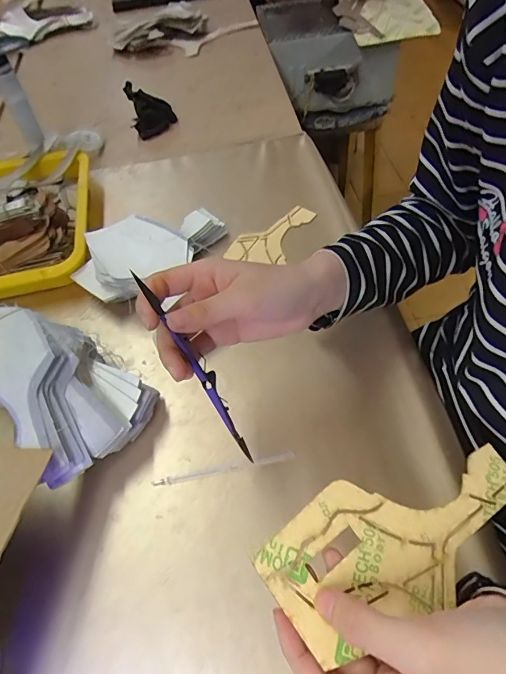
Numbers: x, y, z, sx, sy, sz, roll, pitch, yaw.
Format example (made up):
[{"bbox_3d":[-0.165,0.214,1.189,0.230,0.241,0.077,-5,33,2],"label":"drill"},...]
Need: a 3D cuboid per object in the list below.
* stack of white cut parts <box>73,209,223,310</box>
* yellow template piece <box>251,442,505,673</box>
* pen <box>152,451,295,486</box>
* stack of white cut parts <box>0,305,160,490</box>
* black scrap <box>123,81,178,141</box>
[{"bbox_3d":[-0.113,-0.099,0.502,0.185,0.065,0.107,-32,59,-15],"label":"stack of white cut parts"},{"bbox_3d":[0.088,0.116,0.249,0.168,0.004,0.075,-17,65,-17],"label":"yellow template piece"},{"bbox_3d":[-0.026,0.116,0.377,0.125,0.011,0.008,-11,56,-1],"label":"pen"},{"bbox_3d":[-0.187,0.046,0.385,0.168,0.089,0.115,26,63,22],"label":"stack of white cut parts"},{"bbox_3d":[-0.170,-0.379,0.698,0.065,0.085,0.024,-32,19,-16],"label":"black scrap"}]

